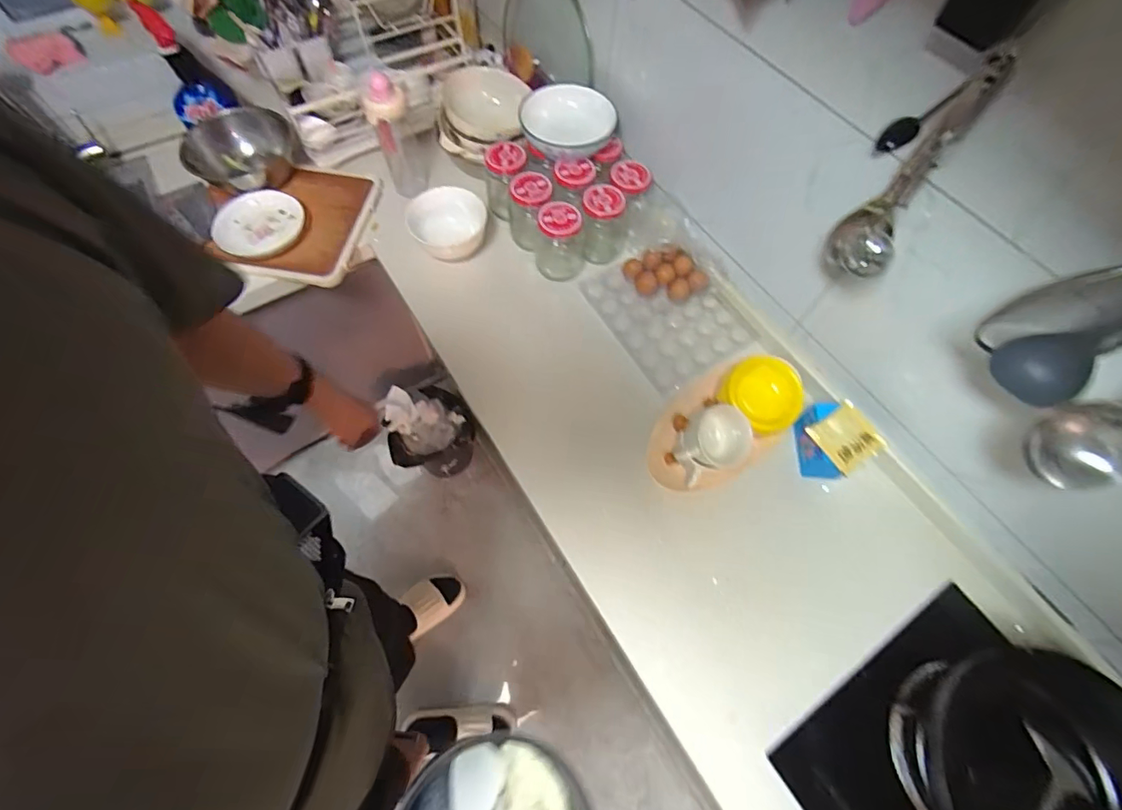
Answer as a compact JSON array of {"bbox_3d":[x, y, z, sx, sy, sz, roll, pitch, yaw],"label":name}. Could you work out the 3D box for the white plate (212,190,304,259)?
[{"bbox_3d":[-0.618,-0.366,0.976,0.182,0.016,0.118,-25,98,-2],"label":"white plate"}]

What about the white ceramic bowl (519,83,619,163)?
[{"bbox_3d":[0.011,-0.534,0.913,0.179,0.067,0.142,17,66,6],"label":"white ceramic bowl"}]

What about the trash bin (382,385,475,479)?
[{"bbox_3d":[-0.381,0.100,1.469,0.230,0.341,0.213,1,65,-1],"label":"trash bin"}]

